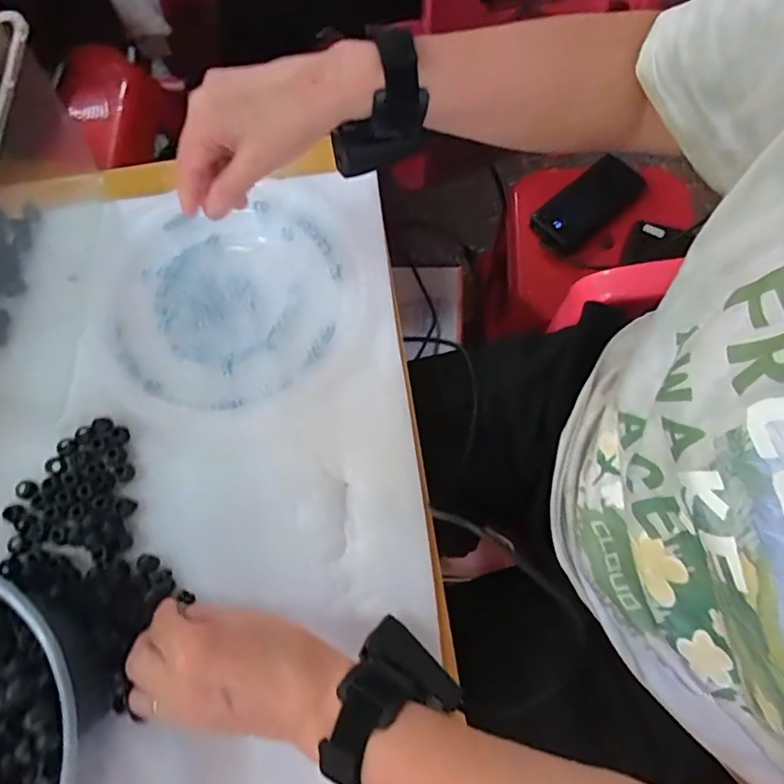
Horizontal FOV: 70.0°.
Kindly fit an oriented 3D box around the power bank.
[{"bbox_3d":[0.273,-0.265,0.787,0.165,0.016,0.079,-38,72,-10],"label":"power bank"}]

